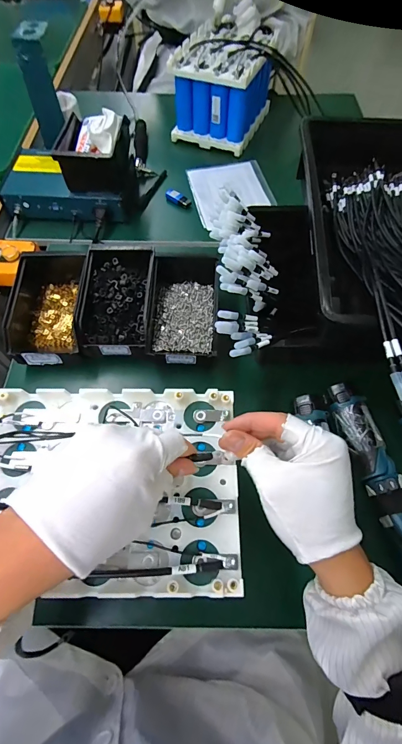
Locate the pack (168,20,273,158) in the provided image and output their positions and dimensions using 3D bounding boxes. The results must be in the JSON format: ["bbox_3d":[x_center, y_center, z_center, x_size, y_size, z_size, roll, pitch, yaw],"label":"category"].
[{"bbox_3d":[0.052,-0.653,0.798,0.175,0.157,0.213,19,63,10],"label":"pack"}]

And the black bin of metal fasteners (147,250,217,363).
[{"bbox_3d":[-0.024,-0.112,0.545,0.104,0.058,0.212,2,61,1],"label":"black bin of metal fasteners"}]

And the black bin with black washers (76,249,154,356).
[{"bbox_3d":[-0.127,-0.112,0.540,0.103,0.060,0.173,0,61,-1],"label":"black bin with black washers"}]

